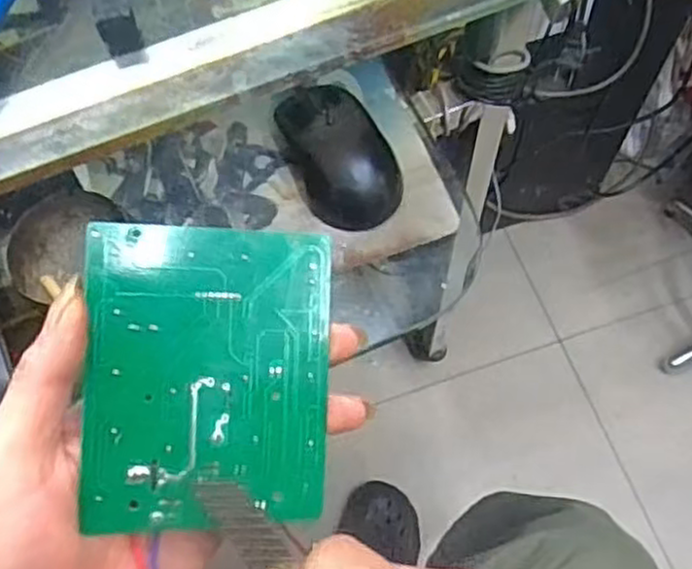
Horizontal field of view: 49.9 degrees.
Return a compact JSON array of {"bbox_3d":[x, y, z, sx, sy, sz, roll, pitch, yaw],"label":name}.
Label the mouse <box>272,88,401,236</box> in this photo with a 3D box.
[{"bbox_3d":[-0.006,-0.091,0.492,0.061,0.035,0.110,-25,68,-9],"label":"mouse"}]

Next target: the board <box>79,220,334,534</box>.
[{"bbox_3d":[-0.051,0.035,0.284,0.090,0.005,0.112,2,88,-18],"label":"board"}]

